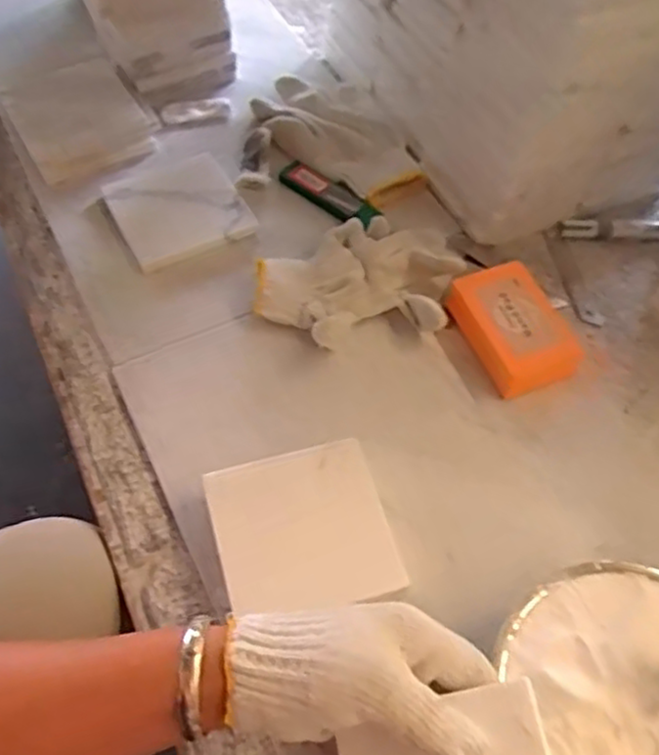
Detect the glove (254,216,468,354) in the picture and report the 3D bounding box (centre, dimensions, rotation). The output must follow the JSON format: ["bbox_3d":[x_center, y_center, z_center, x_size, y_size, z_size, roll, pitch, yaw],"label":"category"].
[{"bbox_3d":[0.022,-0.076,0.556,0.152,0.031,0.110,-7,59,-7],"label":"glove"}]

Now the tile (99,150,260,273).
[{"bbox_3d":[-0.124,-0.141,0.606,0.100,0.008,0.107,-26,63,-17],"label":"tile"}]

